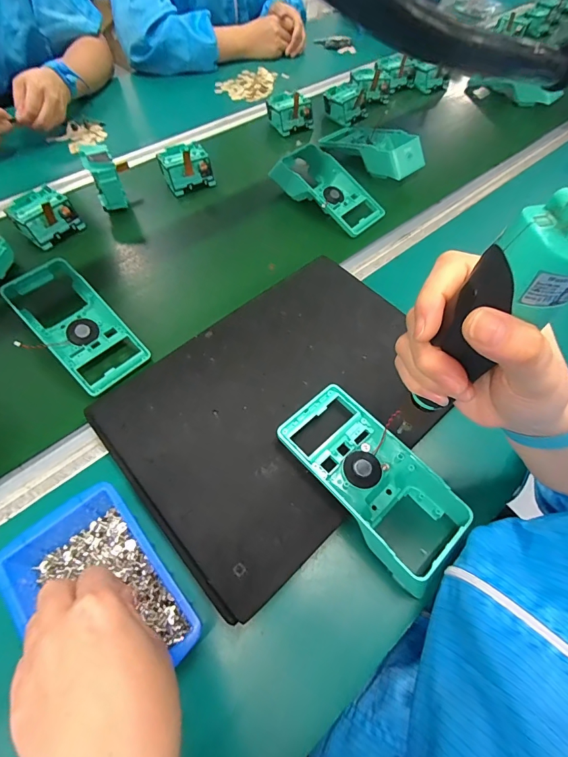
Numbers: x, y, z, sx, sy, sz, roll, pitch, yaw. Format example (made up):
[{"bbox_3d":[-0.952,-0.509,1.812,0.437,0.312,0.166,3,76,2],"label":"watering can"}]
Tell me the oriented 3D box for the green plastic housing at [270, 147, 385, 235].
[{"bbox_3d":[0.065,-0.304,0.599,0.191,0.047,0.094,41,66,20],"label":"green plastic housing"}]

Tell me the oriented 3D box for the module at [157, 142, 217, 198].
[{"bbox_3d":[-0.163,-0.354,0.623,0.078,0.044,0.077,-21,63,-14],"label":"module"}]

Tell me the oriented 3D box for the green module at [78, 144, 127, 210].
[{"bbox_3d":[-0.267,-0.299,0.562,0.046,0.068,0.064,-22,63,-15],"label":"green module"}]

